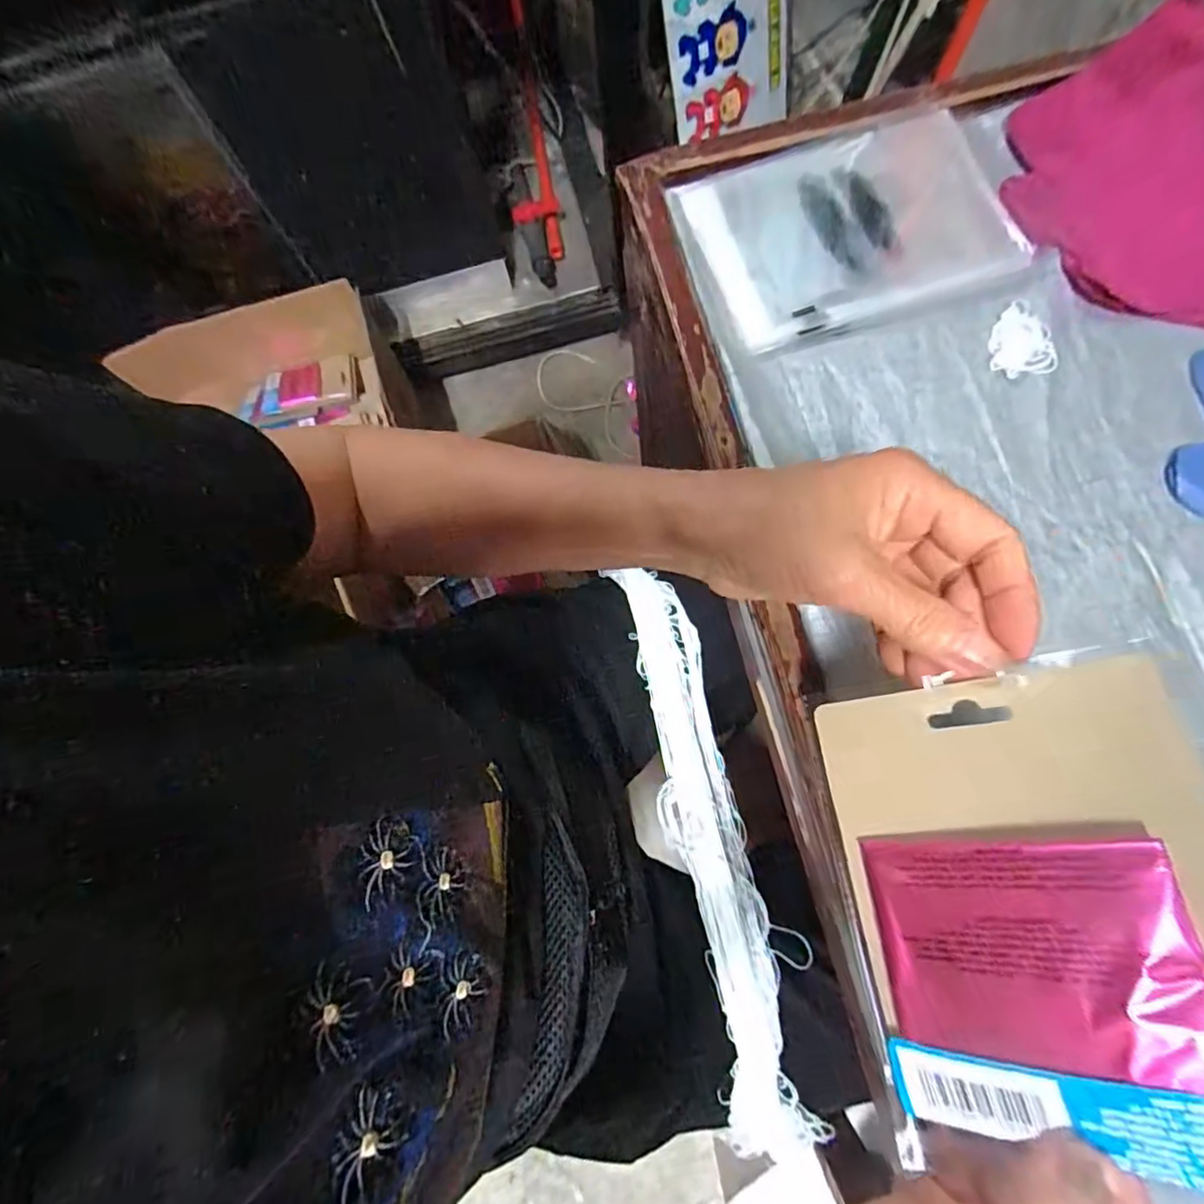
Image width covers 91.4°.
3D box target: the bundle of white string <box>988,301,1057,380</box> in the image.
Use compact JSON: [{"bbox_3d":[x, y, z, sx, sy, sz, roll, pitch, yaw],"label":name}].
[{"bbox_3d":[0.258,-0.162,0.364,0.041,0.004,0.046,-23,77,-1],"label":"bundle of white string"}]

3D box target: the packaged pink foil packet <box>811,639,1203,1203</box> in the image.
[{"bbox_3d":[0.148,0.110,0.203,0.118,0.010,0.168,-18,67,36],"label":"packaged pink foil packet"}]

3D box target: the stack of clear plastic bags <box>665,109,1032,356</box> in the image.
[{"bbox_3d":[0.160,-0.246,0.387,0.187,0.025,0.137,-14,75,-5],"label":"stack of clear plastic bags"}]

